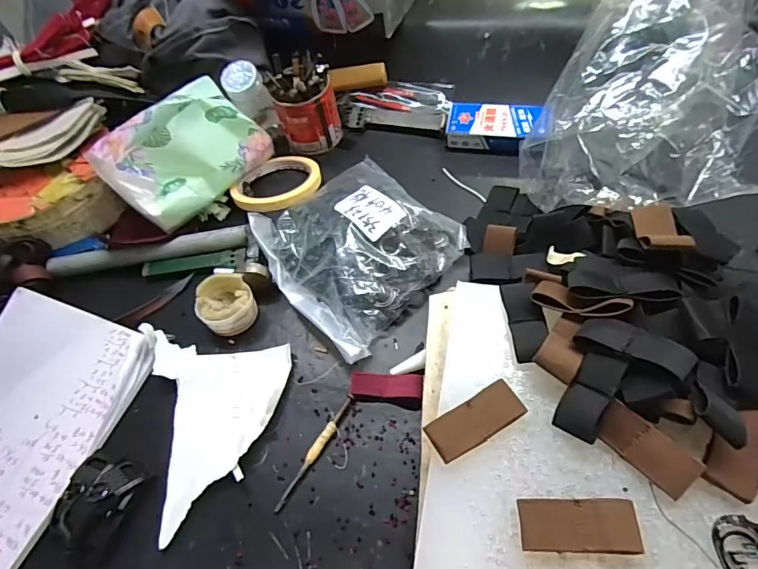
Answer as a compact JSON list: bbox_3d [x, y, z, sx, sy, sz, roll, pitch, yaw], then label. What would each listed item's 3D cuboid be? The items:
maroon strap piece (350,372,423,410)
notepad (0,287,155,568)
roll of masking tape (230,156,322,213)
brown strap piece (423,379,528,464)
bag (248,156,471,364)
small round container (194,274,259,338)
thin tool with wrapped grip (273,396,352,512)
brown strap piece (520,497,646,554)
[{"bbox_3d":[0.006,0.082,0.351,0.055,0.012,0.024,1,58,10],"label":"maroon strap piece"},{"bbox_3d":[-0.294,0.114,0.347,0.148,0.041,0.217,13,60,17],"label":"notepad"},{"bbox_3d":[-0.105,-0.106,0.467,0.090,0.018,0.082,-4,57,7],"label":"roll of masking tape"},{"bbox_3d":[0.060,0.085,0.282,0.060,0.008,0.025,-28,58,-9],"label":"brown strap piece"},{"bbox_3d":[-0.022,-0.042,0.409,0.159,0.044,0.180,-36,59,-14],"label":"bag"},{"bbox_3d":[-0.133,0.017,0.392,0.045,0.032,0.044,-4,57,7],"label":"small round container"},{"bbox_3d":[-0.046,0.122,0.333,0.008,0.005,0.094,23,64,22],"label":"thin tool with wrapped grip"},{"bbox_3d":[0.108,0.130,0.245,0.060,0.004,0.025,-5,58,8],"label":"brown strap piece"}]

